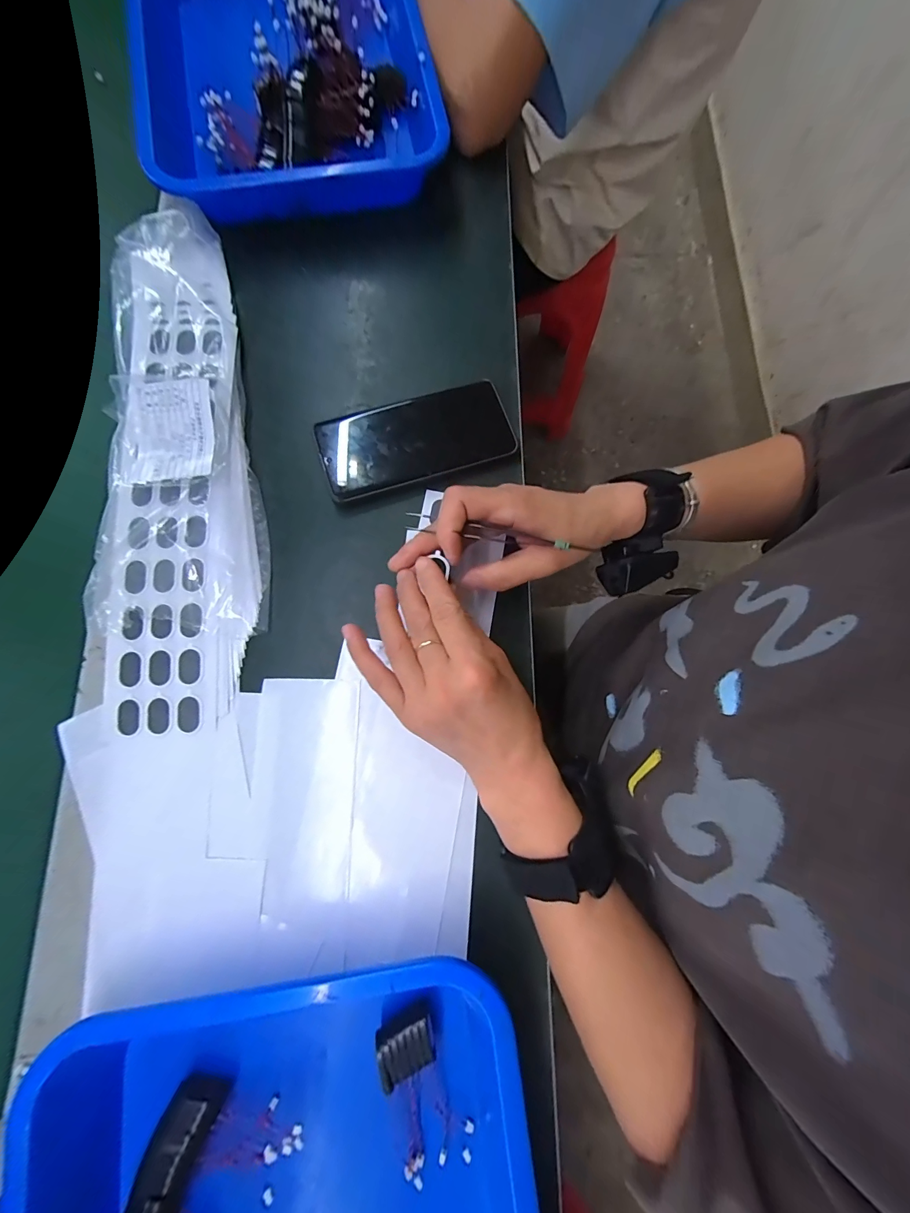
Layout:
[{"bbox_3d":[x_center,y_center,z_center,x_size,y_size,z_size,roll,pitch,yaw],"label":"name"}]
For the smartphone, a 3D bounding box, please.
[{"bbox_3d":[-0.032,-0.141,0.329,0.160,0.014,0.072,-19,80,-7],"label":"smartphone"}]

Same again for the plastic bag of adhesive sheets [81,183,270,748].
[{"bbox_3d":[-0.219,-0.126,0.312,0.121,0.037,0.442,-3,79,-1],"label":"plastic bag of adhesive sheets"}]

